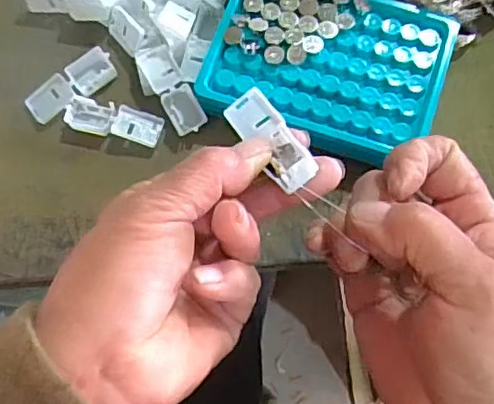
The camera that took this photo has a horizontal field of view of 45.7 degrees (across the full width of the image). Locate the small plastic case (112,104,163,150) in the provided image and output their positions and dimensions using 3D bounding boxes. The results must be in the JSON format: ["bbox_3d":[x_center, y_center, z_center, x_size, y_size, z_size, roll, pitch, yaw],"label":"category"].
[{"bbox_3d":[-0.063,-0.044,0.339,0.027,0.004,0.020,19,69,-9],"label":"small plastic case"}]

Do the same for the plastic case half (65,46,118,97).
[{"bbox_3d":[-0.091,-0.077,0.347,0.026,0.011,0.018,-38,77,-10],"label":"plastic case half"}]

